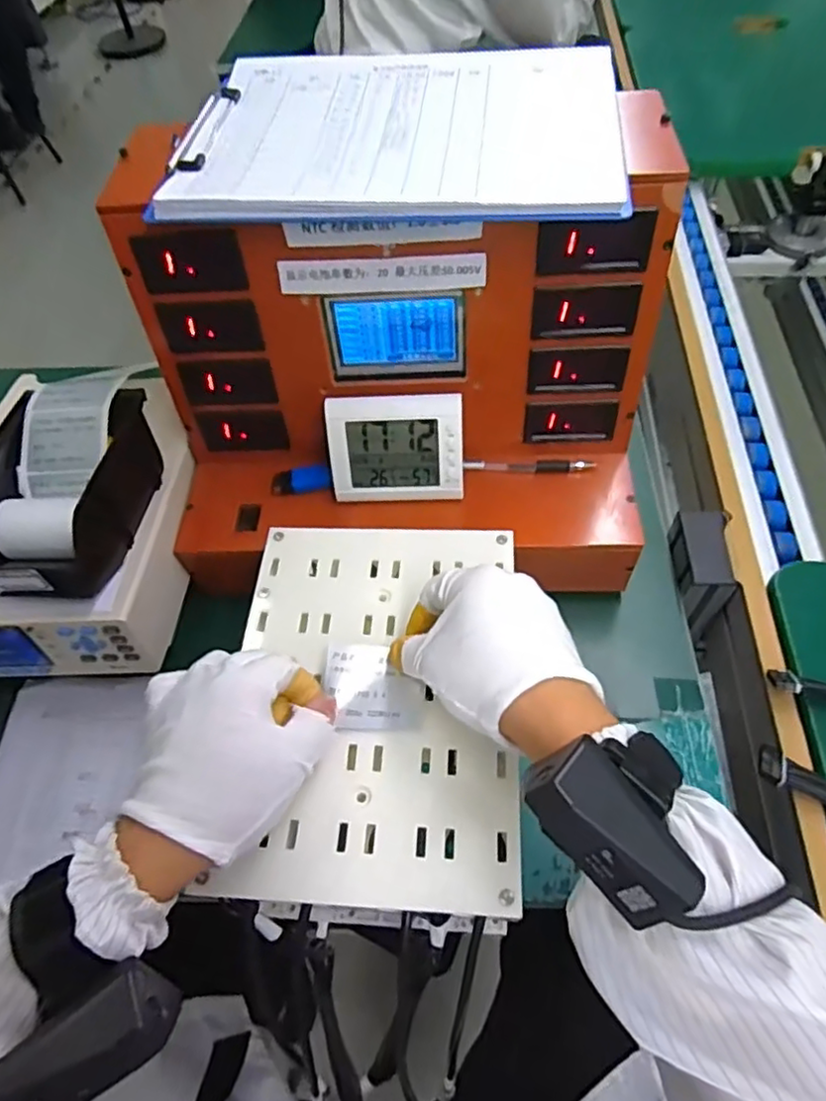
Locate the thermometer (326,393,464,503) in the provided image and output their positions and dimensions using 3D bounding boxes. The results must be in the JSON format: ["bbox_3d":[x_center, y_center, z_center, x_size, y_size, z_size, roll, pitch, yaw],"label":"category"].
[{"bbox_3d":[-0.015,-0.085,0.537,0.111,0.091,0.022,-1,30,5],"label":"thermometer"}]

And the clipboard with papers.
[{"bbox_3d":[-0.009,-0.303,0.460,0.300,0.020,0.211,4,57,6],"label":"clipboard with papers"}]

